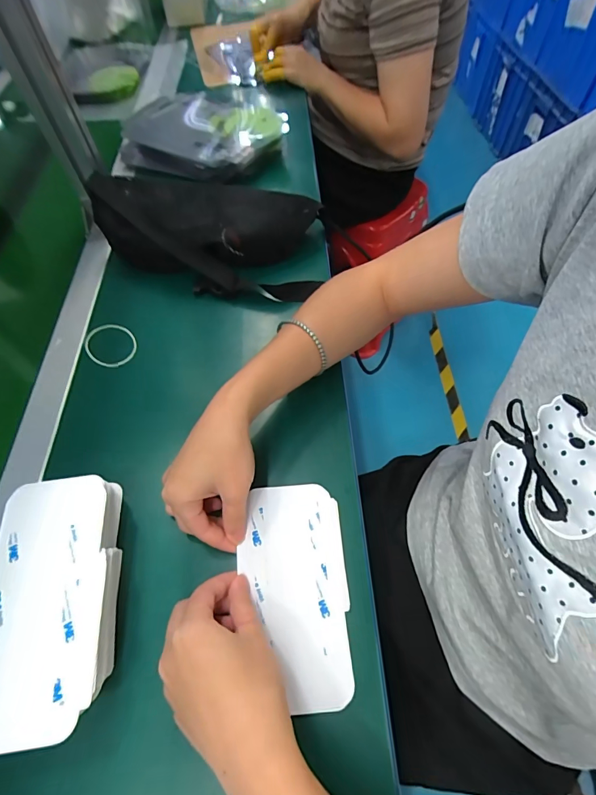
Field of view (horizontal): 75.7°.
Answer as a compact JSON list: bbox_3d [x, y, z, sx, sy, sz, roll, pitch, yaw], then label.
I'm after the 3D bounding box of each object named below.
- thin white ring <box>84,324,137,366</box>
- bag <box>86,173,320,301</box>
[{"bbox_3d":[-0.217,-0.061,0.443,0.053,0.004,0.060,-33,72,-18],"label":"thin white ring"},{"bbox_3d":[-0.112,-0.210,0.490,0.273,0.091,0.148,1,59,4],"label":"bag"}]

